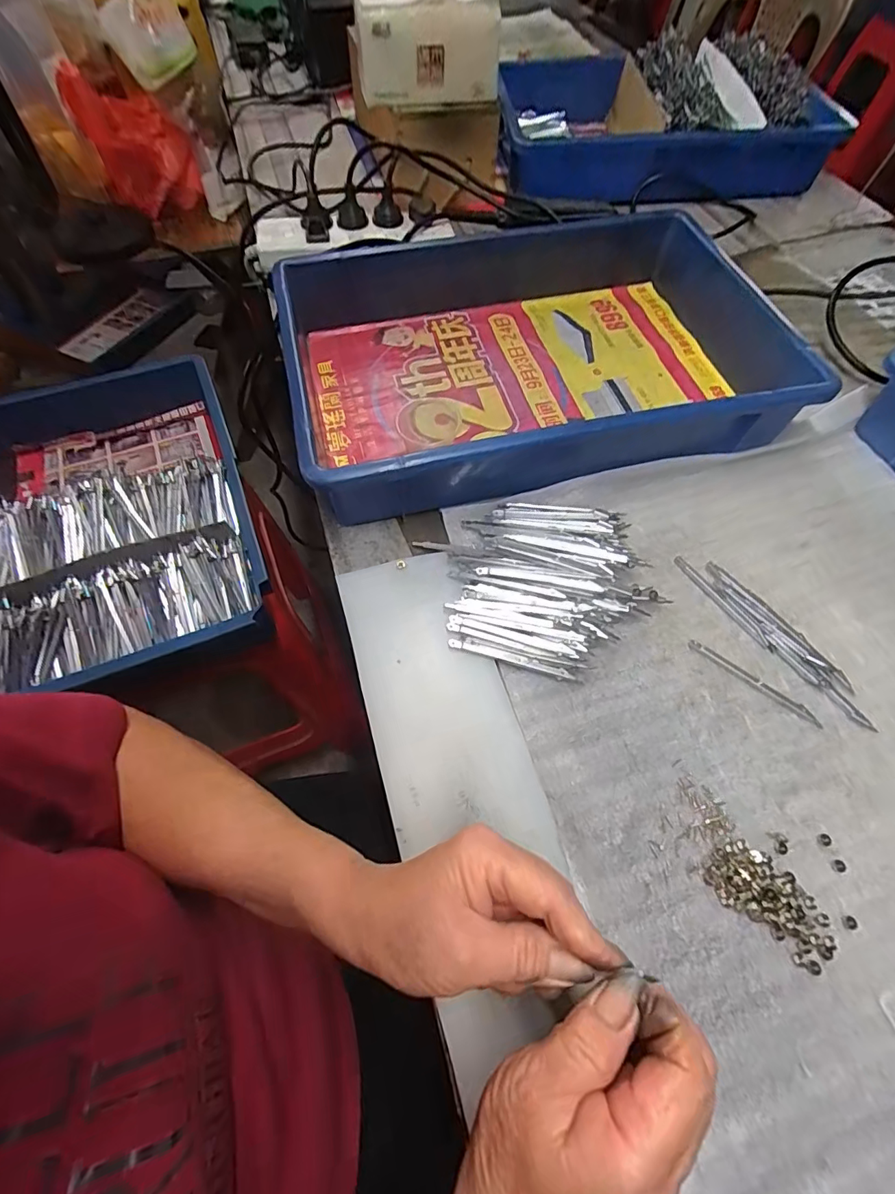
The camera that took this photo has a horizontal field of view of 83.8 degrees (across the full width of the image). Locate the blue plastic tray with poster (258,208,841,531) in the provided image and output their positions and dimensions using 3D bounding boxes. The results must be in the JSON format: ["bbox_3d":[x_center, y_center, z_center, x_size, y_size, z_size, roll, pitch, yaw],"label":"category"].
[{"bbox_3d":[0.074,-0.232,0.466,0.428,0.068,0.289,-13,63,-7],"label":"blue plastic tray with poster"}]

